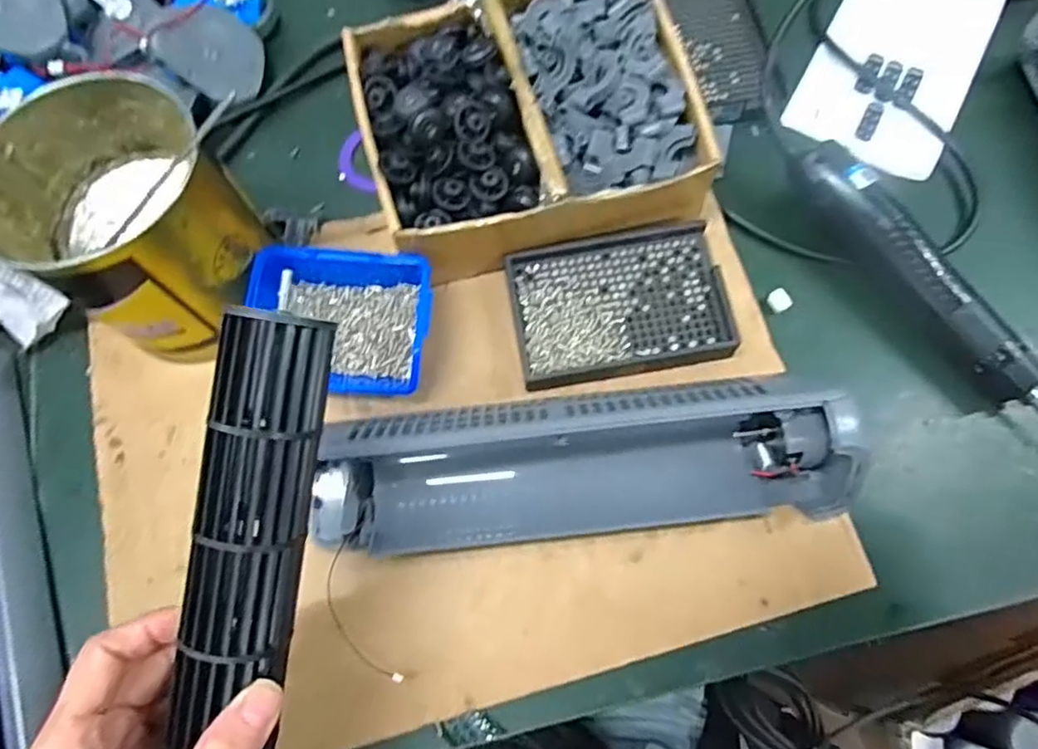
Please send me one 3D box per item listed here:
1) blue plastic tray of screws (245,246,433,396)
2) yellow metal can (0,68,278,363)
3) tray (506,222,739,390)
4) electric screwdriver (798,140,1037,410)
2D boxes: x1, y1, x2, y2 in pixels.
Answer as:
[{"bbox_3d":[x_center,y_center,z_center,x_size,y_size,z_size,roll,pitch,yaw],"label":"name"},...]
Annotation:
[{"bbox_3d":[-0.109,-0.032,0.404,0.111,0.048,0.086,4,77,2],"label":"blue plastic tray of screws"},{"bbox_3d":[-0.228,-0.091,0.377,0.121,0.117,0.118,0,72,1],"label":"yellow metal can"},{"bbox_3d":[0.064,-0.046,0.413,0.133,0.025,0.092,-10,72,-2],"label":"tray"},{"bbox_3d":[0.259,-0.053,0.403,0.040,0.043,0.231,-37,79,-7],"label":"electric screwdriver"}]

